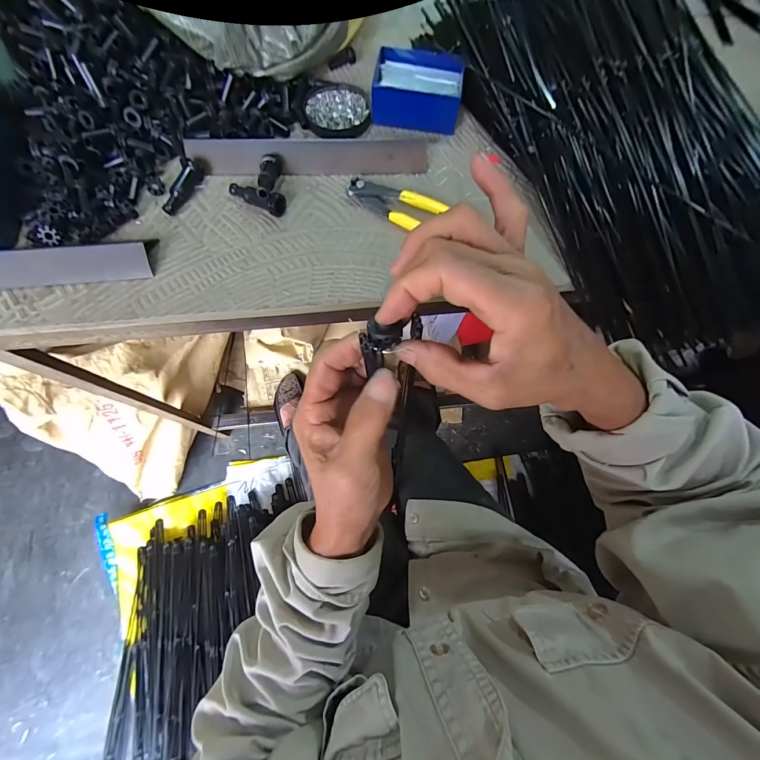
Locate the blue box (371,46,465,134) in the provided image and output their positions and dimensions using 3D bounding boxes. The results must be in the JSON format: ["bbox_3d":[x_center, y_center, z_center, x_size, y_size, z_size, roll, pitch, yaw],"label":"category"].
[{"bbox_3d":[0.048,-0.370,0.446,0.110,0.043,0.084,9,72,1],"label":"blue box"}]

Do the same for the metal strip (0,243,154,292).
[{"bbox_3d":[-0.358,-0.116,0.353,0.236,0.023,0.036,-7,73,-4],"label":"metal strip"}]

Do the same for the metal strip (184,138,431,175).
[{"bbox_3d":[-0.082,-0.267,0.418,0.276,0.036,0.005,-1,29,-3],"label":"metal strip"}]

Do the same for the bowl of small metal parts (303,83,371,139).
[{"bbox_3d":[-0.055,-0.353,0.455,0.082,0.013,0.079,0,72,-1],"label":"bowl of small metal parts"}]

